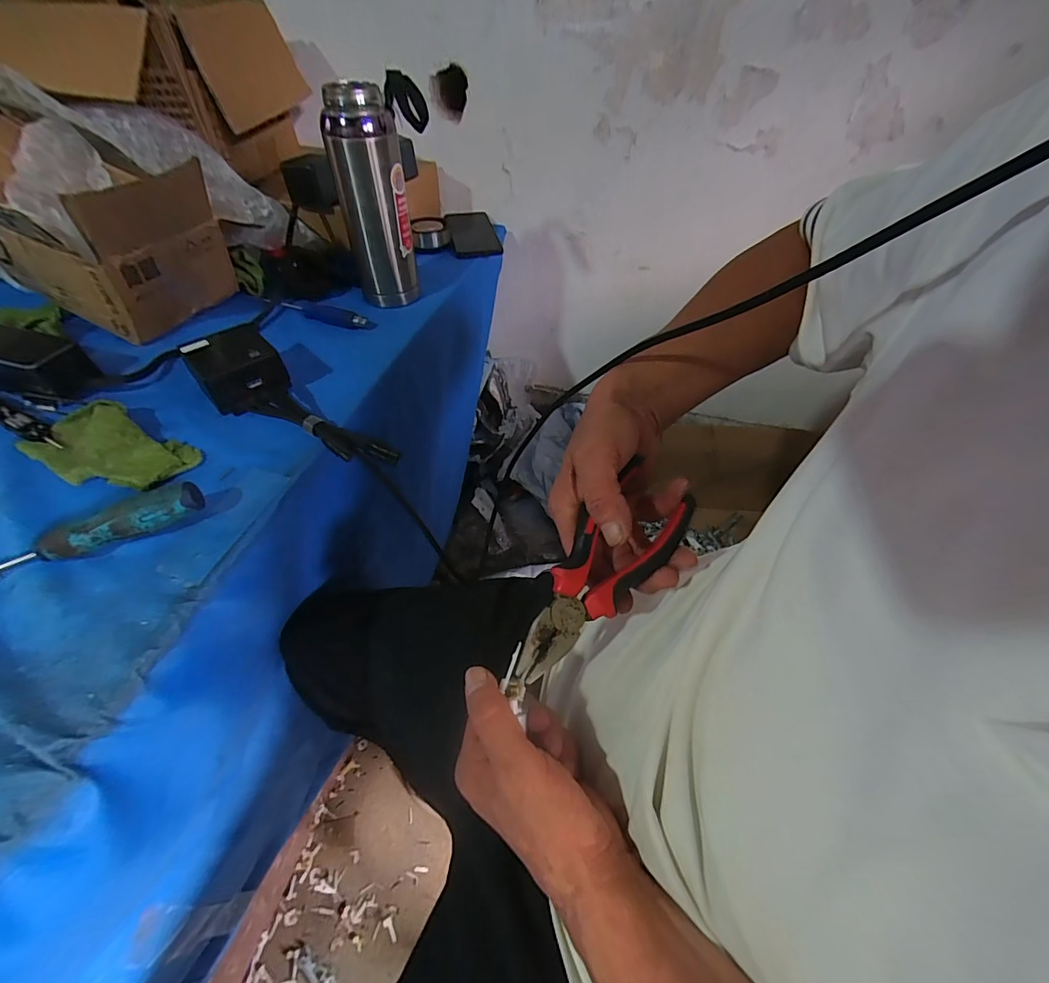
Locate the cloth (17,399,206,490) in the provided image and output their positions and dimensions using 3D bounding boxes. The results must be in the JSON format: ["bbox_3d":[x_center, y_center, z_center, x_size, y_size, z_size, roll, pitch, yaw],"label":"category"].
[{"bbox_3d":[-0.380,-0.042,0.411,0.150,0.019,0.074,22,52,15],"label":"cloth"}]

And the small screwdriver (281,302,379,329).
[{"bbox_3d":[-0.255,-0.227,0.575,0.131,0.014,0.025,16,50,10],"label":"small screwdriver"}]

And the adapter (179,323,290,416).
[{"bbox_3d":[-0.295,-0.125,0.463,0.075,0.045,0.079,-33,58,-27],"label":"adapter"}]

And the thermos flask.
[{"bbox_3d":[-0.182,-0.344,0.546,0.077,0.215,0.067,-13,51,-14],"label":"thermos flask"}]

